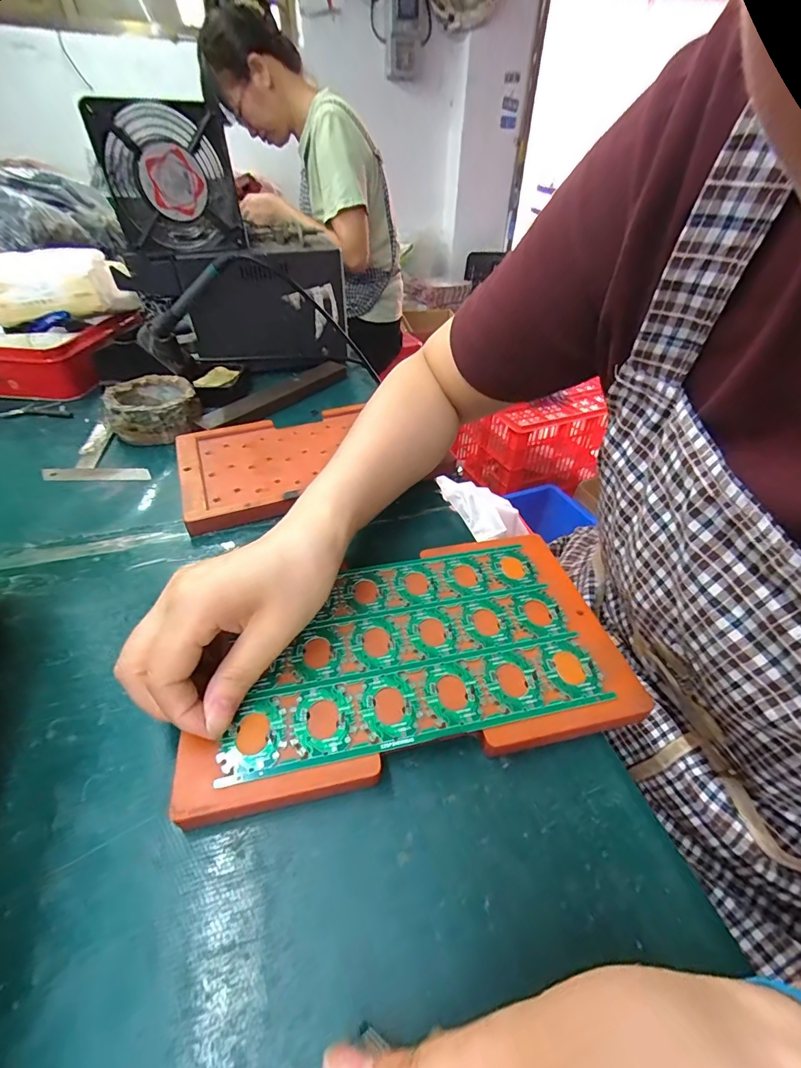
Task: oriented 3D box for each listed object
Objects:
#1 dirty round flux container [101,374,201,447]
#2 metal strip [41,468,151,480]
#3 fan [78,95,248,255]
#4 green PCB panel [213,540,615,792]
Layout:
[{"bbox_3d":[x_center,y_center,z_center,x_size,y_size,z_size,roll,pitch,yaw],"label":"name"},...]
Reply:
[{"bbox_3d":[-0.261,-0.136,0.455,0.090,0.037,0.082,-20,46,-21],"label":"dirty round flux container"},{"bbox_3d":[-0.284,-0.057,0.402,0.097,0.004,0.016,-1,55,-4],"label":"metal strip"},{"bbox_3d":[-0.242,-0.376,0.457,0.132,0.123,0.049,-30,44,-31],"label":"fan"},{"bbox_3d":[0.003,0.061,0.254,0.195,0.007,0.120,-9,44,-9],"label":"green PCB panel"}]

